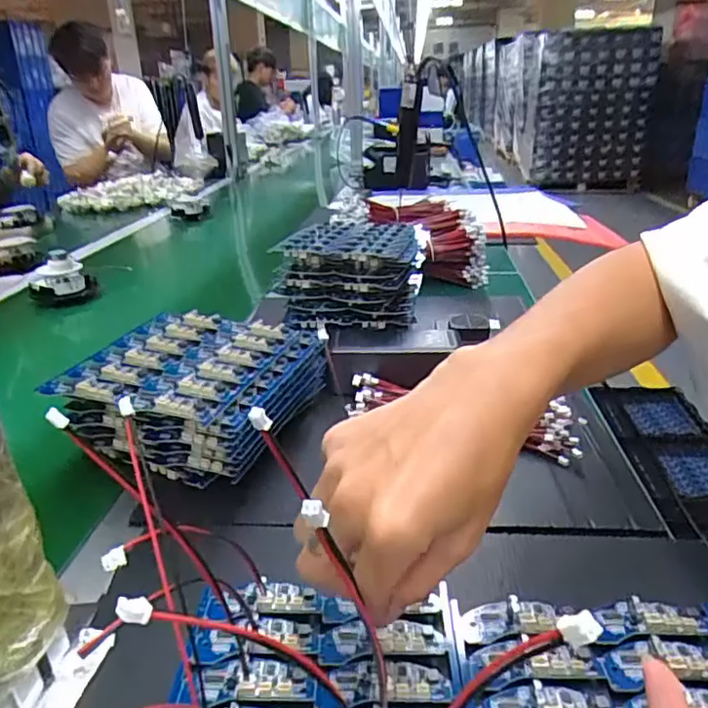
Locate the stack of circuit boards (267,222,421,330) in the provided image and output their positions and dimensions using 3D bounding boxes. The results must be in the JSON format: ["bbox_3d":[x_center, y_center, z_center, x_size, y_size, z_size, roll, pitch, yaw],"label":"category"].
[{"bbox_3d":[-0.001,-0.083,0.670,0.153,0.101,0.120,0,23,6],"label":"stack of circuit boards"}]

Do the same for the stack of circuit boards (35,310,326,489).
[{"bbox_3d":[-0.125,0.029,0.470,0.142,0.076,0.145,6,24,18],"label":"stack of circuit boards"}]

